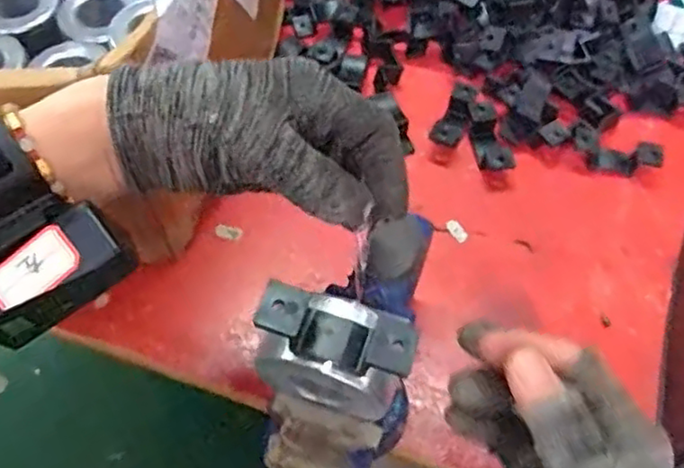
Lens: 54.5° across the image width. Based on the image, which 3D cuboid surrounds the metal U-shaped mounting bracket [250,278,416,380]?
[{"bbox_3d":[-0.002,0.041,0.268,0.061,0.025,0.022,13,61,7],"label":"metal U-shaped mounting bracket"}]

